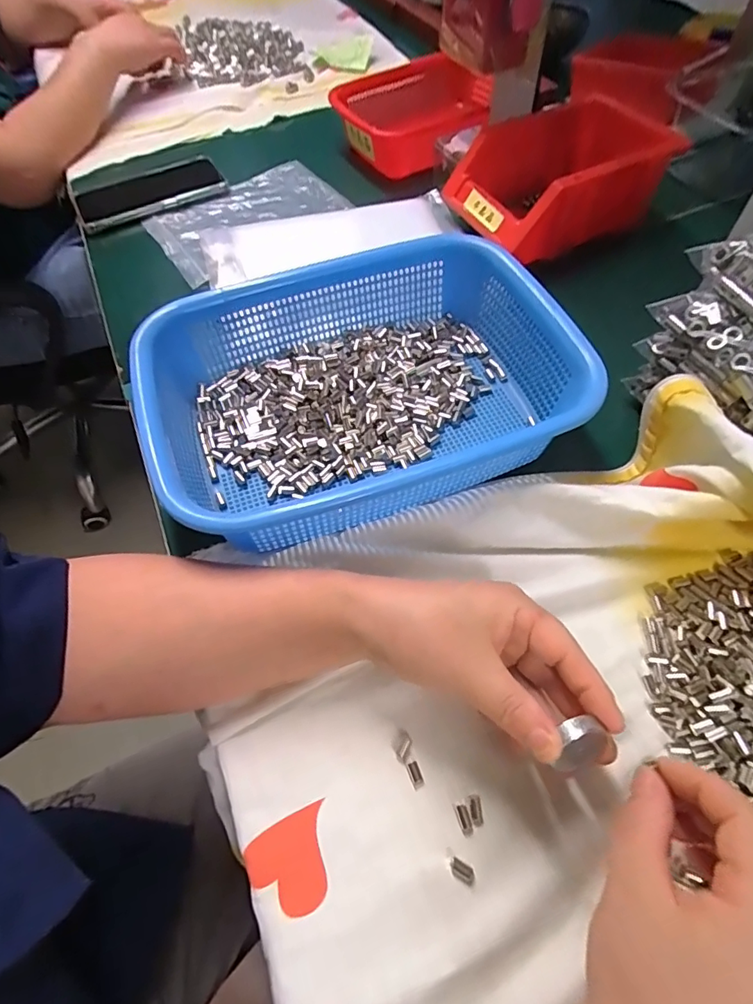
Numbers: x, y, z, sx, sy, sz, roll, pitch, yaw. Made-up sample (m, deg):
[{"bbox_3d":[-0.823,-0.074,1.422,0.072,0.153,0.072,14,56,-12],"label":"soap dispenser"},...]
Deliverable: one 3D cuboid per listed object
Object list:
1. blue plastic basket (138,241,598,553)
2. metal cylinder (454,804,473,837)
[{"bbox_3d":[-0.015,-0.079,0.357,0.293,0.075,0.206,-18,61,-7],"label":"blue plastic basket"},{"bbox_3d":[0.046,0.165,0.257,0.006,0.004,0.014,-18,62,-6],"label":"metal cylinder"}]

